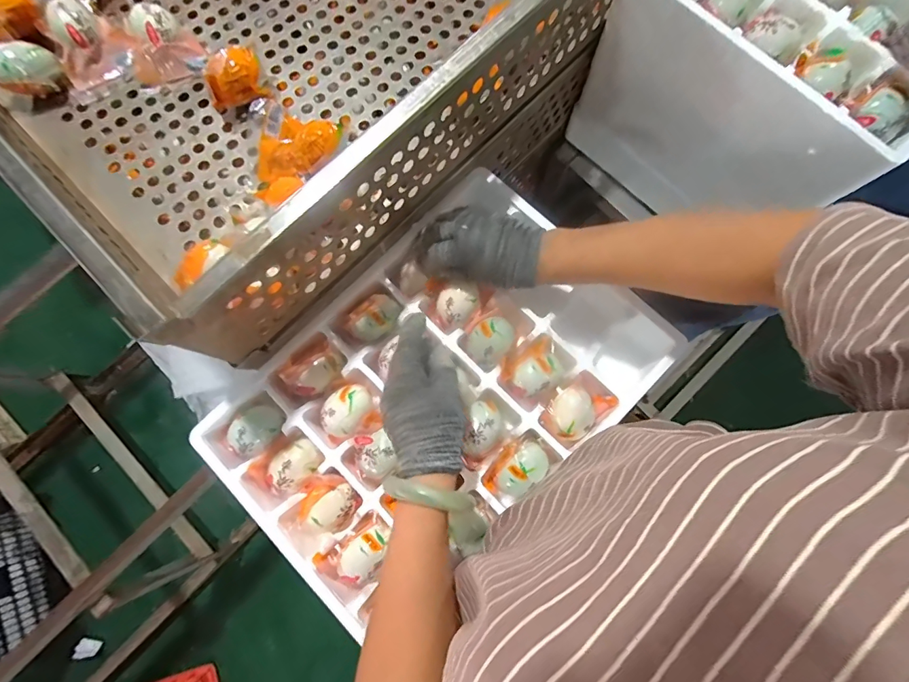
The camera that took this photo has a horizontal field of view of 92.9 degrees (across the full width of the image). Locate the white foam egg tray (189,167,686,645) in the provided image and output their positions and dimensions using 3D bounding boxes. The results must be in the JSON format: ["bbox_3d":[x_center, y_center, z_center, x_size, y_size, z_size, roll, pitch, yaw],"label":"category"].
[{"bbox_3d":[-0.014,0.052,0.464,0.416,0.069,0.288,-44,81,-7],"label":"white foam egg tray"}]

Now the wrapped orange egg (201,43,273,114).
[{"bbox_3d":[-0.234,-0.277,0.454,0.067,0.041,0.053,-27,80,-4],"label":"wrapped orange egg"}]

